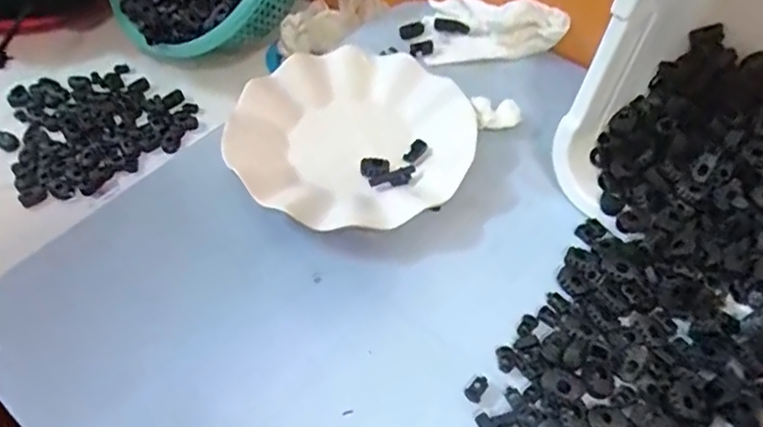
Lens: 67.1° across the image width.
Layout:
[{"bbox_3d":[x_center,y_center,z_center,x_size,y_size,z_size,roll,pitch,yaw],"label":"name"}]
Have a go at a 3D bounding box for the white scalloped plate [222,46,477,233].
[{"bbox_3d":[-0.018,-0.066,0.436,0.175,0.032,0.168,-1,52,1],"label":"white scalloped plate"}]

